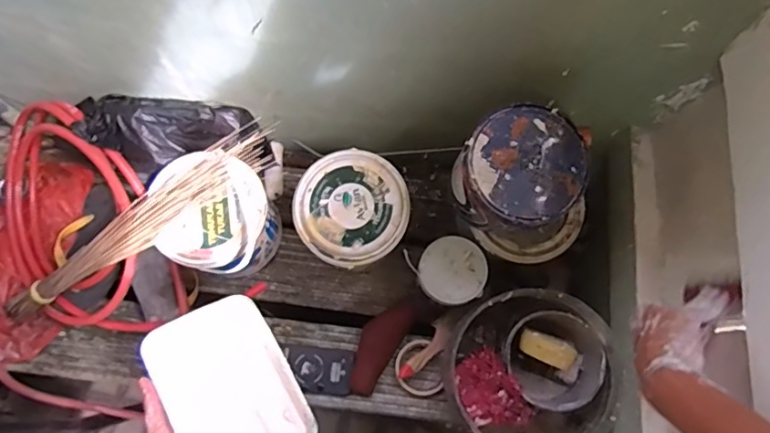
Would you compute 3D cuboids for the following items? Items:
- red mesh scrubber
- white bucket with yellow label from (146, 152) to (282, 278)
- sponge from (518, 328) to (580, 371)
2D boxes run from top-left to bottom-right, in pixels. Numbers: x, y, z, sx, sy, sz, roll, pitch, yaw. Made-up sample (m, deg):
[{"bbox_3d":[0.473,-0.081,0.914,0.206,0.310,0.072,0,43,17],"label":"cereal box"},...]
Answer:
[{"bbox_3d":[0.162,0.273,0.809,0.087,0.055,0.124,-28,76,-10],"label":"red mesh scrubber"},{"bbox_3d":[-0.283,0.018,0.895,0.173,0.212,0.166,1,72,-2],"label":"white bucket with yellow label"},{"bbox_3d":[0.248,0.201,0.790,0.079,0.031,0.041,24,73,5],"label":"sponge"}]

